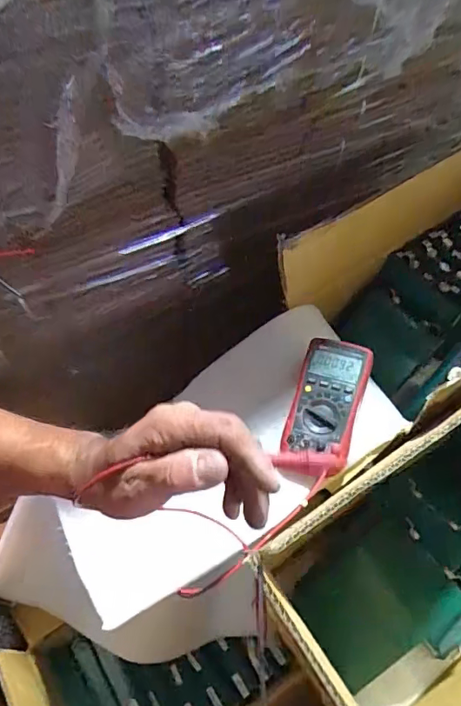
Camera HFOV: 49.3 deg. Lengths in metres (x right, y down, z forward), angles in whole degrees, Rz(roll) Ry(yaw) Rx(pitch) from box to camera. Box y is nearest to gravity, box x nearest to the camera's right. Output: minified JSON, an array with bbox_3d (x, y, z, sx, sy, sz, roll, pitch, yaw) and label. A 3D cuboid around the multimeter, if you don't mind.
[{"bbox_3d":[0.124,0.059,0.641,0.089,0.036,0.169,16,63,11],"label":"multimeter"}]

